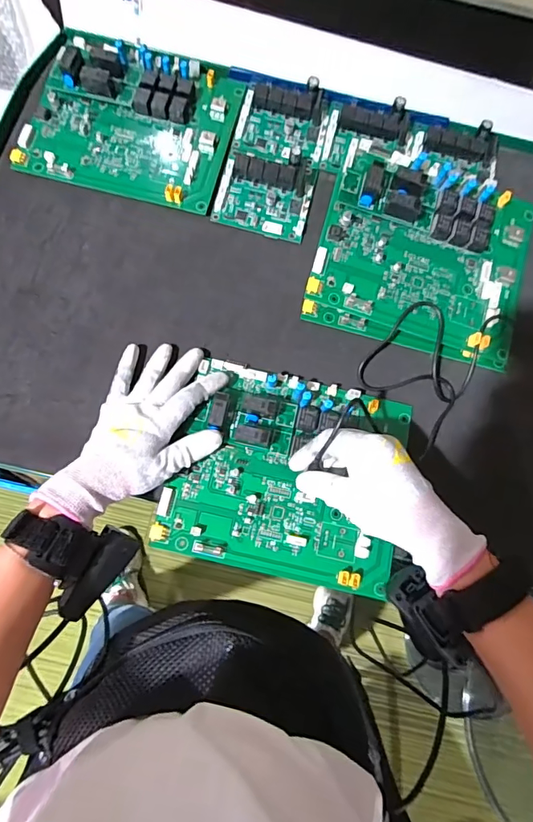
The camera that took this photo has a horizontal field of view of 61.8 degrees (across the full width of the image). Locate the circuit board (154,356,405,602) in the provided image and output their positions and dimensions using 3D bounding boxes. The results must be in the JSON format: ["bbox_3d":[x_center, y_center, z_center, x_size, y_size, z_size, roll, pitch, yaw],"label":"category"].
[{"bbox_3d":[0.020,0.051,0.383,0.196,0.033,0.173,14,76,1],"label":"circuit board"}]

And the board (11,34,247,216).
[{"bbox_3d":[-0.138,-0.306,0.461,0.199,0.029,0.170,12,76,1],"label":"board"}]

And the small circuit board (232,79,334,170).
[{"bbox_3d":[0.017,-0.307,0.474,0.094,0.022,0.094,12,76,1],"label":"small circuit board"}]

